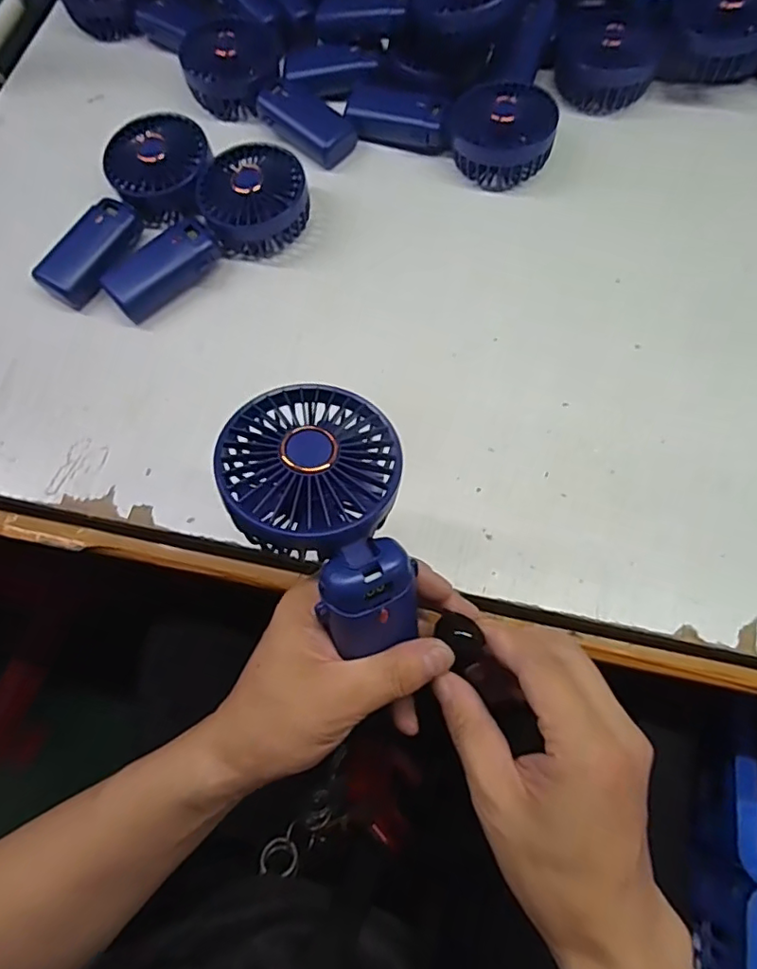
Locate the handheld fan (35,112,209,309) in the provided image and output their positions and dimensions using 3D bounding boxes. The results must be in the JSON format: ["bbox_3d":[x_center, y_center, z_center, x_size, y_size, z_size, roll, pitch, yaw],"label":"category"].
[{"bbox_3d":[-0.199,-0.221,0.467,0.093,0.050,0.175,20,70,10],"label":"handheld fan"}]

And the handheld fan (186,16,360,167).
[{"bbox_3d":[-0.098,-0.343,0.512,0.096,0.056,0.157,-31,70,-10],"label":"handheld fan"}]

